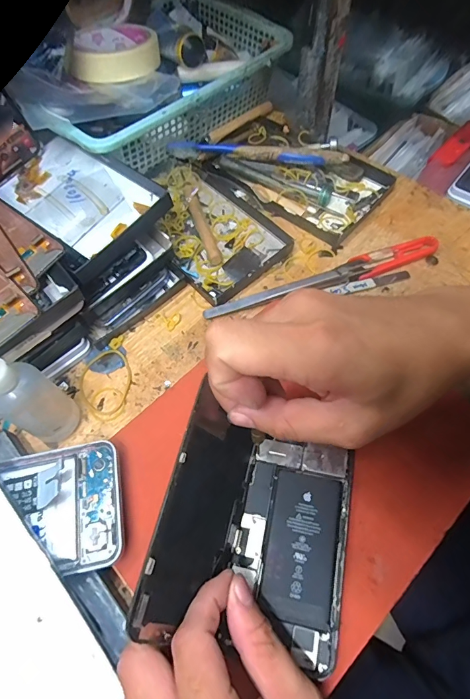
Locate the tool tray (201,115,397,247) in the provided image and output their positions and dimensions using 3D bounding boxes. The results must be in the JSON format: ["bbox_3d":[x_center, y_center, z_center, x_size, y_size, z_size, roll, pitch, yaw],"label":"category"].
[{"bbox_3d":[0.063,-0.188,0.413,0.175,0.030,0.109,36,68,19],"label":"tool tray"}]

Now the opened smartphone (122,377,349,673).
[{"bbox_3d":[0.015,0.103,0.230,0.106,0.059,0.122,11,62,8],"label":"opened smartphone"}]

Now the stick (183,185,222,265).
[{"bbox_3d":[-0.033,-0.125,0.387,0.014,0.012,0.103,-17,62,-7],"label":"stick"}]

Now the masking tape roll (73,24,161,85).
[{"bbox_3d":[-0.121,-0.307,0.402,0.083,0.019,0.093,-7,62,-2],"label":"masking tape roll"}]

